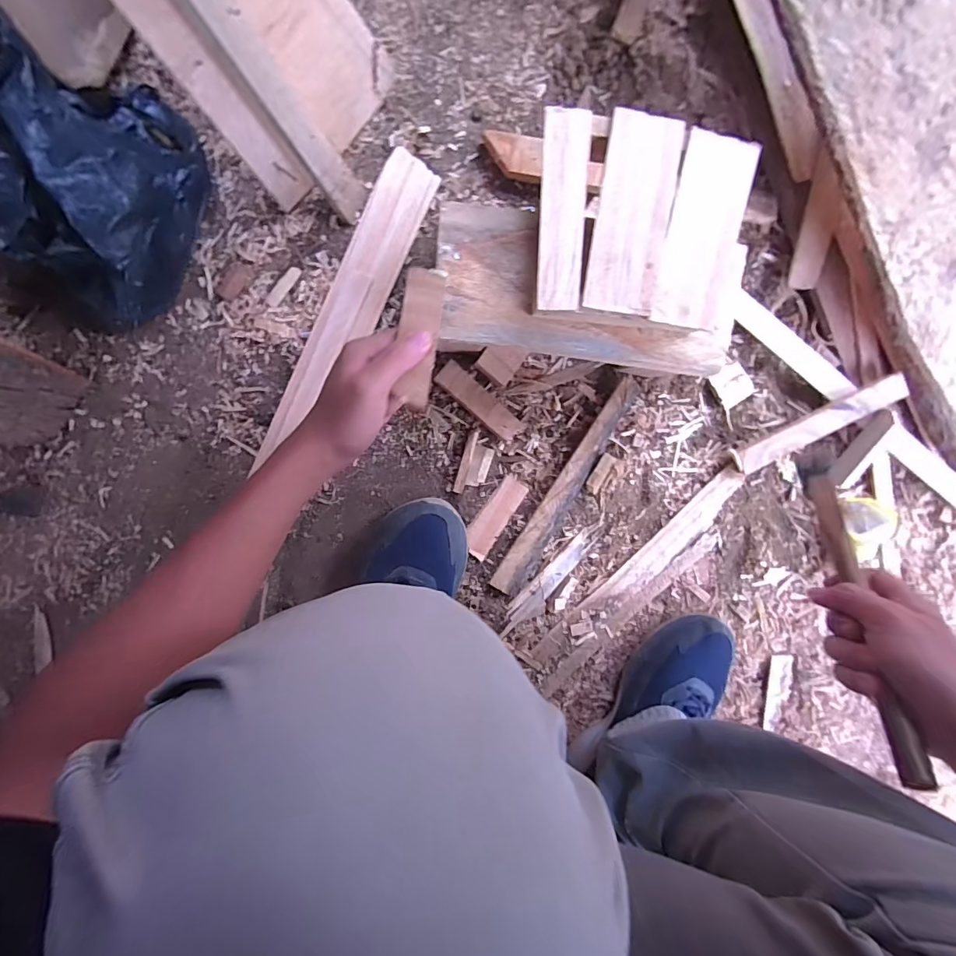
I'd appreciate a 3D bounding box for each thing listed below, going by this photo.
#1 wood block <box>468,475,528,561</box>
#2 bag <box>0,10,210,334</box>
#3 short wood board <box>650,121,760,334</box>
[{"bbox_3d":[0.019,0.046,0.541,0.033,0.006,0.101,31,95,-6],"label":"wood block"},{"bbox_3d":[-0.371,-0.258,0.416,0.180,0.120,0.218,14,98,-5],"label":"bag"},{"bbox_3d":[0.186,-0.201,0.375,0.065,0.011,0.147,10,92,-4],"label":"short wood board"}]

